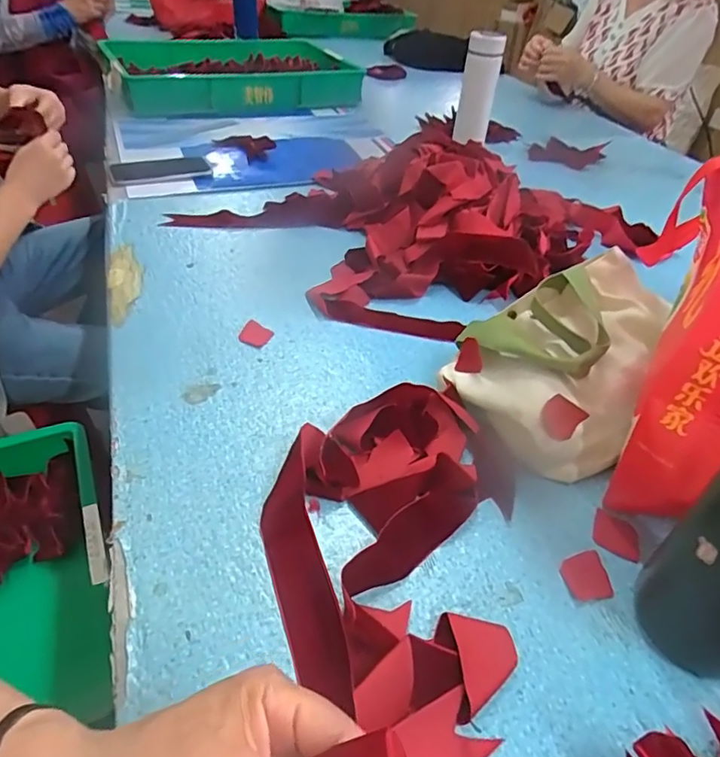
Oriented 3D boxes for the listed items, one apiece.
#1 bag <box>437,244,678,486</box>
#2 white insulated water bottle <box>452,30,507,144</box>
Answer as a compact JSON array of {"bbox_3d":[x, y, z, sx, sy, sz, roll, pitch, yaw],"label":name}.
[{"bbox_3d":[0.182,-0.022,0.520,0.169,0.105,0.220,22,44,18],"label":"bag"},{"bbox_3d":[0.221,-0.530,1.040,0.067,0.228,0.066,13,41,8],"label":"white insulated water bottle"}]

